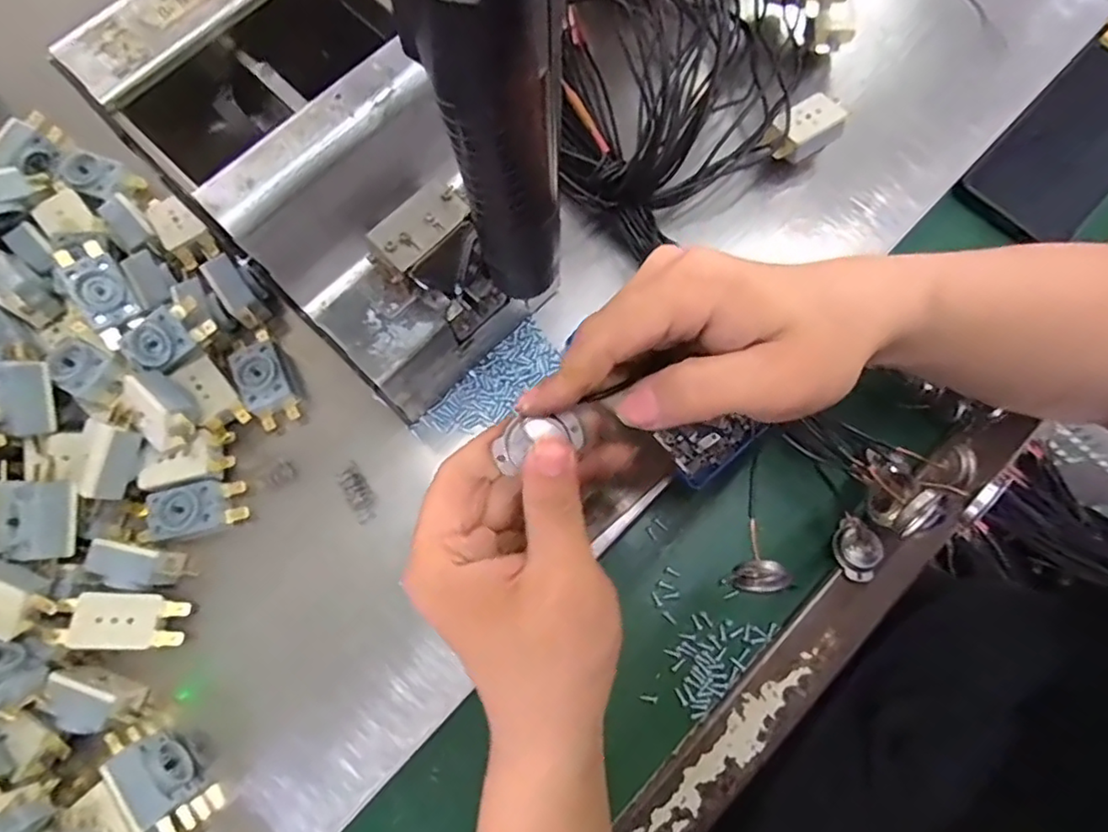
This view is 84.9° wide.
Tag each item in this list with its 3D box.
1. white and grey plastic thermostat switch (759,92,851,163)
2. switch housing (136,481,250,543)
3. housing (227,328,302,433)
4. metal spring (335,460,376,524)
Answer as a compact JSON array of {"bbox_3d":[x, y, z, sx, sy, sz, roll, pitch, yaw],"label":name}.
[{"bbox_3d":[0.153,-0.177,0.371,0.041,0.019,0.030,-30,79,-8],"label":"white and grey plastic thermostat switch"},{"bbox_3d":[-0.196,0.052,0.331,0.049,0.016,0.027,-12,77,-4],"label":"switch housing"},{"bbox_3d":[-0.168,-0.023,0.353,0.027,0.021,0.057,-26,79,-7],"label":"housing"},{"bbox_3d":[-0.111,0.043,0.340,0.014,0.012,0.033,-30,79,-8],"label":"metal spring"}]

